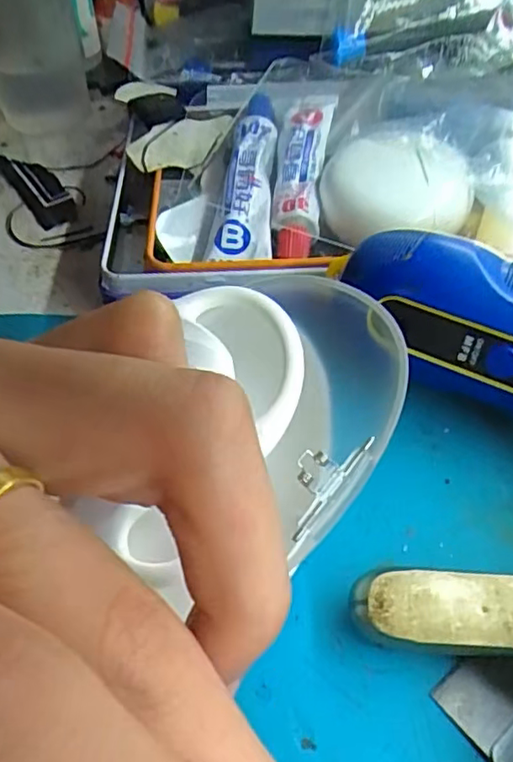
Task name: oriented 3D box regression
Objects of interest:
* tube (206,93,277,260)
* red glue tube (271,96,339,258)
[{"bbox_3d":[-0.002,-0.065,0.201,0.018,0.012,0.068,6,70,5],"label":"tube"},{"bbox_3d":[0.016,-0.074,0.206,0.016,0.016,0.084,7,51,6],"label":"red glue tube"}]

